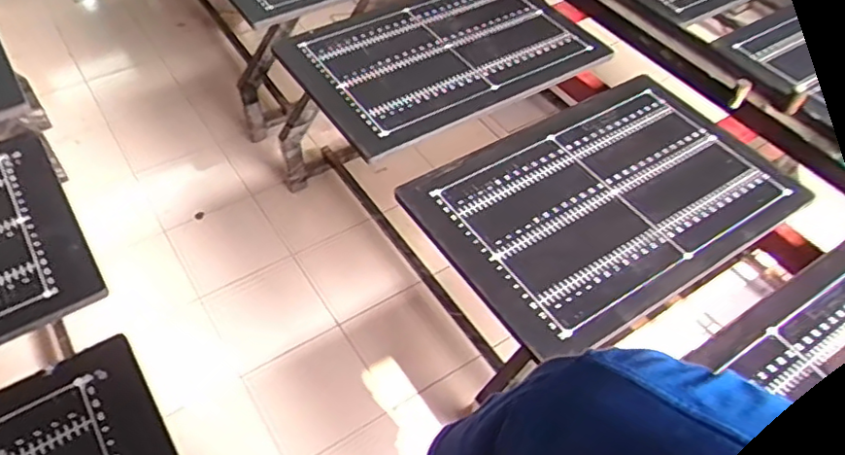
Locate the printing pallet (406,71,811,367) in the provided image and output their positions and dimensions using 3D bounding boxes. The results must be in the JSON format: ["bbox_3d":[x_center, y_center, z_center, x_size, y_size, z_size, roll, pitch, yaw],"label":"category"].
[{"bbox_3d":[0.325,-0.063,1.055,0.614,0.045,0.392,-24,53,-22],"label":"printing pallet"}]

